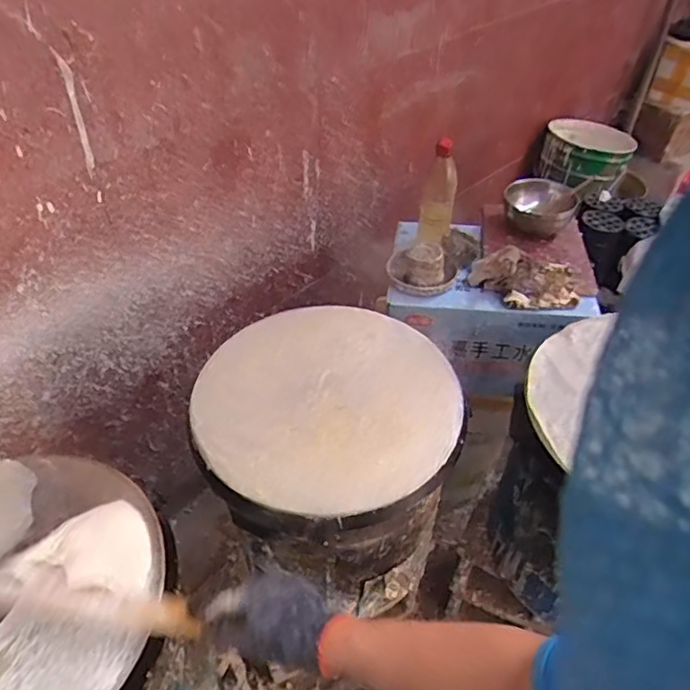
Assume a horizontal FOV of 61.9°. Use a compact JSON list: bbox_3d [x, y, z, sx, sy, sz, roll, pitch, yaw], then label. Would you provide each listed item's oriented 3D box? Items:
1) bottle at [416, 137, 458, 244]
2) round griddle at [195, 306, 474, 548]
[{"bbox_3d":[0.188,-0.293,1.140,0.071,0.218,0.064,9,45,7],"label":"bottle"},{"bbox_3d":[-0.024,0.080,0.838,0.375,0.042,0.375,1,45,-1],"label":"round griddle"}]

